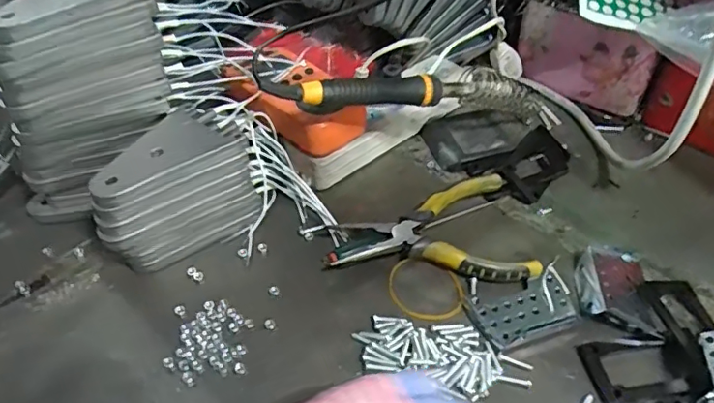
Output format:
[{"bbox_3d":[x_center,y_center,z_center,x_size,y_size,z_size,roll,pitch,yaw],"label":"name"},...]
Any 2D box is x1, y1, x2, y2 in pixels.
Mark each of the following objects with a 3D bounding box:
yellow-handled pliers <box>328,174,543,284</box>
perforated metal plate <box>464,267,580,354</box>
[{"bbox_3d":[0.054,0.027,0.414,0.144,0.021,0.092,-8,46,-7],"label":"yellow-handled pliers"},{"bbox_3d":[0.117,0.074,0.378,0.072,0.010,0.044,-14,47,-13],"label":"perforated metal plate"}]

